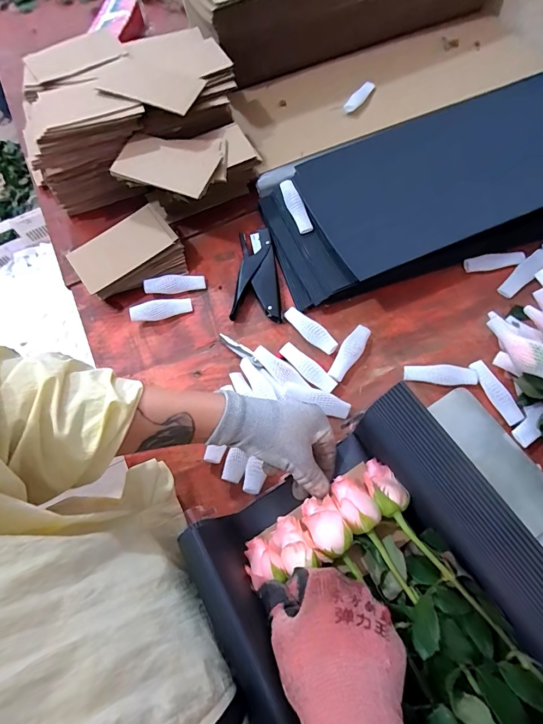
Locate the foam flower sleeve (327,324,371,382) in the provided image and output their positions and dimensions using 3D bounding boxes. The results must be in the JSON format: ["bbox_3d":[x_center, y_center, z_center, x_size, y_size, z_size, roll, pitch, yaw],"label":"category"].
[{"bbox_3d":[0.104,-0.011,0.499,0.026,0.018,0.087,32,74,14],"label":"foam flower sleeve"}]

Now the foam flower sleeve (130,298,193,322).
[{"bbox_3d":[-0.161,-0.079,0.542,0.084,0.026,0.026,-17,69,-4],"label":"foam flower sleeve"}]

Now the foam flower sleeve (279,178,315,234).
[{"bbox_3d":[0.037,-0.235,0.563,0.026,0.021,0.090,-18,69,-4],"label":"foam flower sleeve"}]

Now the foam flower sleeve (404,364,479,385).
[{"bbox_3d":[0.221,0.017,0.488,0.087,0.017,0.024,3,69,4],"label":"foam flower sleeve"}]

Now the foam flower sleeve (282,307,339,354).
[{"bbox_3d":[0.055,-0.044,0.517,0.026,0.017,0.090,-37,71,-11],"label":"foam flower sleeve"}]

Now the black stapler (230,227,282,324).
[{"bbox_3d":[-0.022,-0.129,0.549,0.067,0.025,0.142,-1,68,3],"label":"black stapler"}]

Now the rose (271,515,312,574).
[{"bbox_3d":[0.017,0.158,0.324,0.028,0.025,0.042,-24,69,-6],"label":"rose"}]

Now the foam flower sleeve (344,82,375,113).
[{"bbox_3d":[0.152,-0.460,0.648,0.018,0.013,0.079,33,74,14],"label":"foam flower sleeve"}]

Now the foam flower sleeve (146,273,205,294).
[{"bbox_3d":[-0.145,-0.116,0.556,0.087,0.016,0.028,-13,68,-2],"label":"foam flower sleeve"}]

